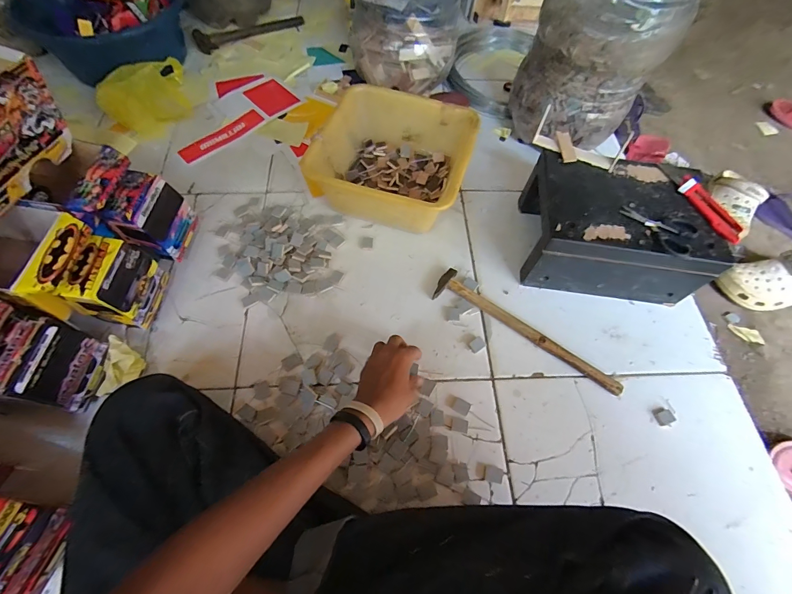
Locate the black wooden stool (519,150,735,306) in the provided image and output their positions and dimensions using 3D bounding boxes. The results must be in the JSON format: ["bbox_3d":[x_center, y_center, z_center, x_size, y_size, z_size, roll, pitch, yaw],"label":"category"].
[{"bbox_3d":[0.377,-0.121,0.655,0.276,0.136,0.205,7,64,2],"label":"black wooden stool"}]

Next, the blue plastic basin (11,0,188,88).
[{"bbox_3d":[-0.634,-0.626,0.851,0.317,0.116,0.324,1,62,-2],"label":"blue plastic basin"}]

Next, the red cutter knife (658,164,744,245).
[{"bbox_3d":[0.496,-0.158,0.601,0.036,0.018,0.167,-14,63,-10],"label":"red cutter knife"}]

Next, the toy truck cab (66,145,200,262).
[{"bbox_3d":[-0.410,-0.131,0.614,0.084,0.181,0.117,9,62,3],"label":"toy truck cab"}]

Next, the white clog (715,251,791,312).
[{"bbox_3d":[0.806,-0.029,0.771,0.234,0.093,0.097,-1,62,-3],"label":"white clog"}]

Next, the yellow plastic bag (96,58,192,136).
[{"bbox_3d":[-0.541,-0.452,0.823,0.128,0.091,0.203,41,70,17],"label":"yellow plastic bag"}]

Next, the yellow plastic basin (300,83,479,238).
[{"bbox_3d":[-0.002,-0.260,0.717,0.268,0.121,0.265,18,65,8],"label":"yellow plastic basin"}]

